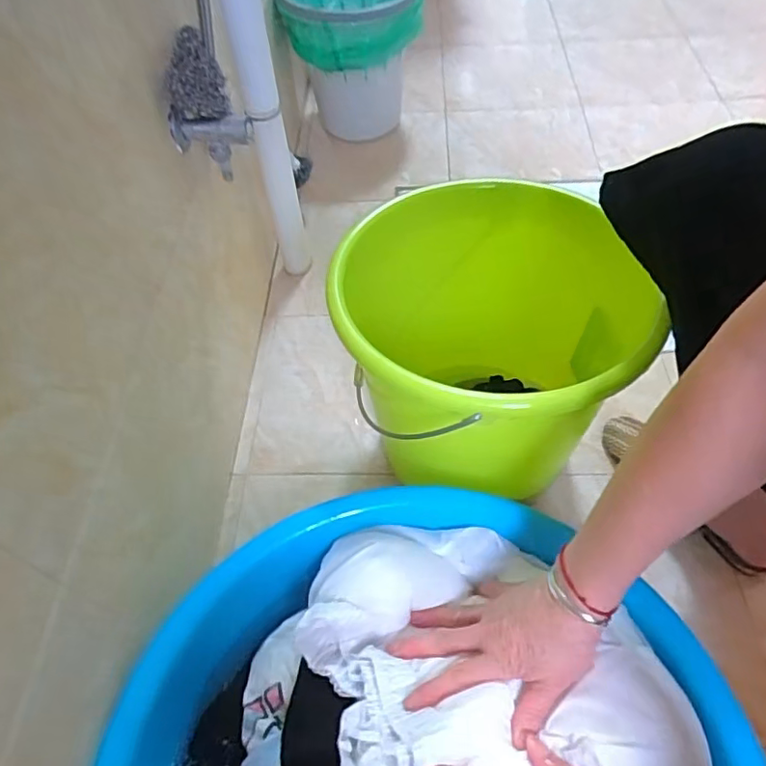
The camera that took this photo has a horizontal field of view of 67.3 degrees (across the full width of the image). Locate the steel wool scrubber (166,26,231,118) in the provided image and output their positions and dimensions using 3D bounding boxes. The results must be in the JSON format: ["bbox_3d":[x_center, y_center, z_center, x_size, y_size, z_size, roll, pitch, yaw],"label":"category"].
[{"bbox_3d":[-0.198,-0.322,0.600,0.057,0.051,0.095,-16,54,-7],"label":"steel wool scrubber"}]

